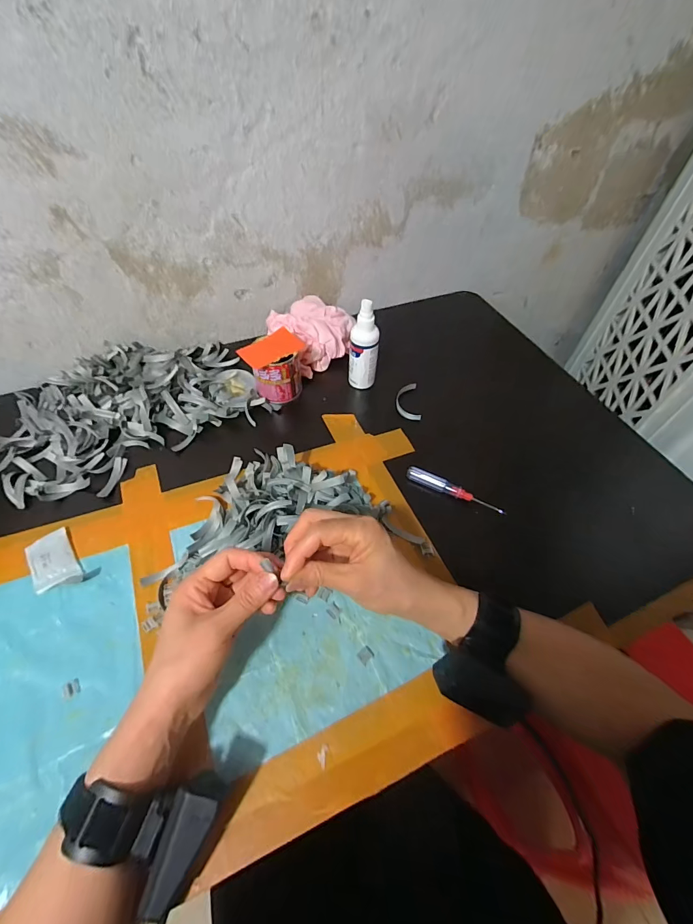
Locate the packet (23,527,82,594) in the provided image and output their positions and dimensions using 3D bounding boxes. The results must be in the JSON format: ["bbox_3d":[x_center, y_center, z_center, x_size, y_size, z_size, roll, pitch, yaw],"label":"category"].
[{"bbox_3d":[-0.305,0.103,0.394,0.039,0.011,0.071,-30,60,-21],"label":"packet"}]

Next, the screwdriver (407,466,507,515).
[{"bbox_3d":[0.130,0.036,0.461,0.120,0.021,0.013,25,57,17],"label":"screwdriver"}]

